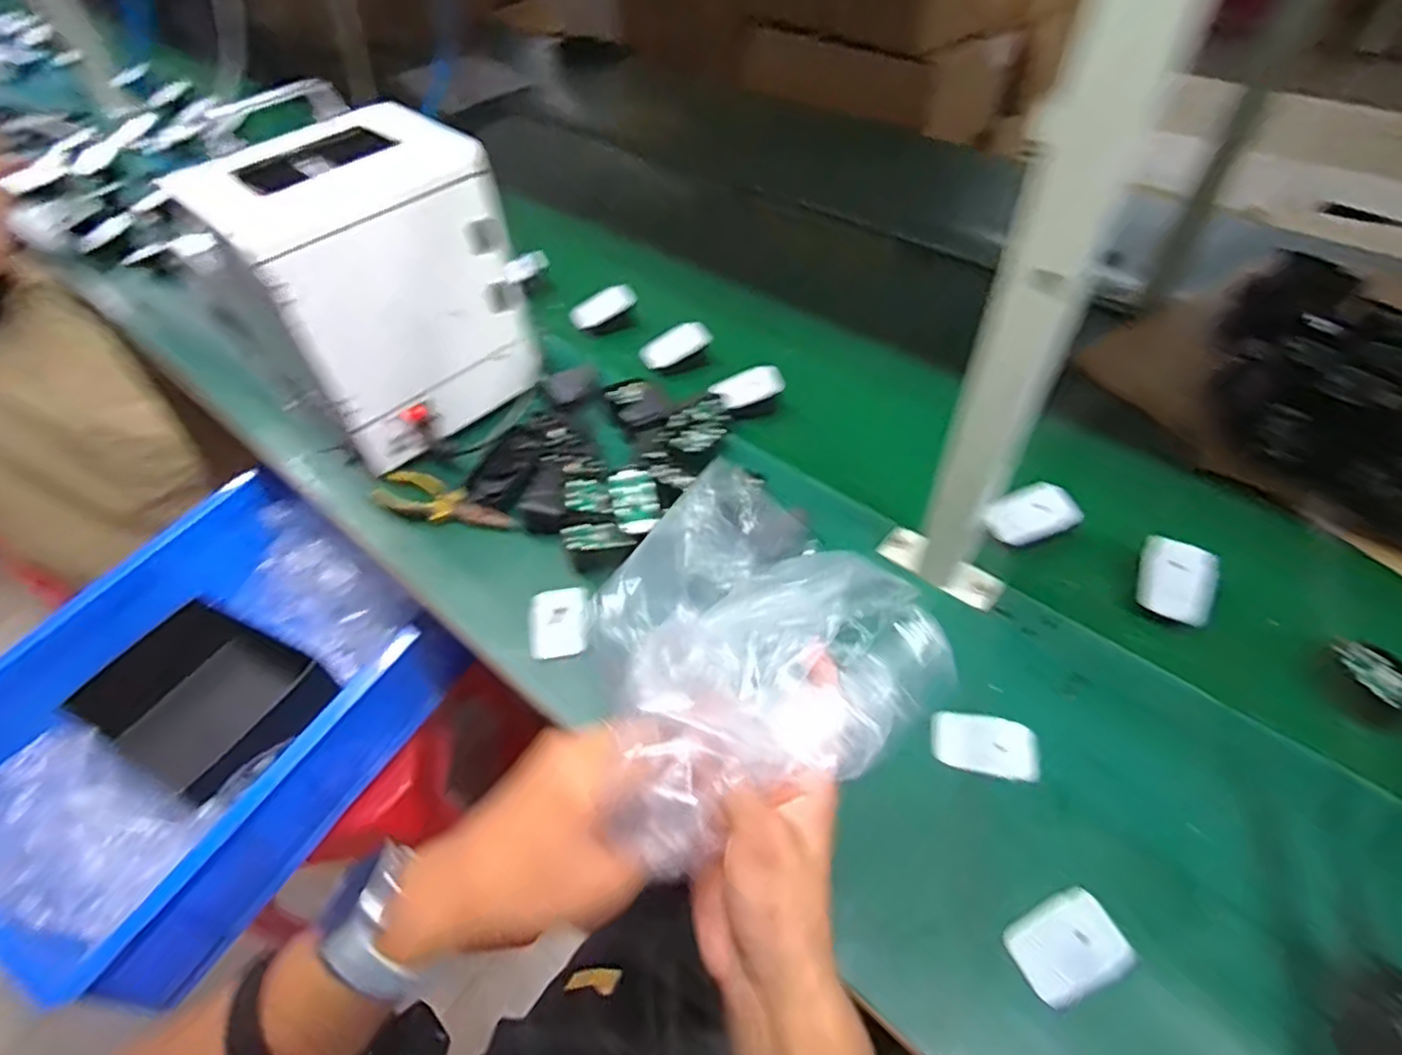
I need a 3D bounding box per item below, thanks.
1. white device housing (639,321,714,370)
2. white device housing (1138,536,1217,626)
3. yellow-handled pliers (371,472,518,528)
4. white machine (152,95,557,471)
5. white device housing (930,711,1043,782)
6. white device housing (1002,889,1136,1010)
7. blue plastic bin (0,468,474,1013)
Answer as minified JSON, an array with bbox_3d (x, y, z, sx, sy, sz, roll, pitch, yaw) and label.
[{"bbox_3d":[-0.030,-0.217,0.825,0.085,0.023,0.033,-23,51,6],"label":"white device housing"},{"bbox_3d":[0.410,0.047,0.599,0.057,0.026,0.073,24,56,21],"label":"white device housing"},{"bbox_3d":[-0.259,-0.022,0.698,0.153,0.016,0.045,19,54,17],"label":"yellow-handled pliers"},{"bbox_3d":[-0.313,-0.235,0.693,0.222,0.258,0.159,-37,58,-24],"label":"white machine"},{"bbox_3d":[0.215,0.164,0.525,0.073,0.011,0.050,7,51,9],"label":"white device housing"},{"bbox_3d":[0.235,0.271,0.447,0.066,0.020,0.050,-20,53,-14],"label":"white device housing"},{"bbox_3d":[-0.552,0.200,0.785,0.397,0.151,0.445,25,56,21],"label":"blue plastic bin"}]

